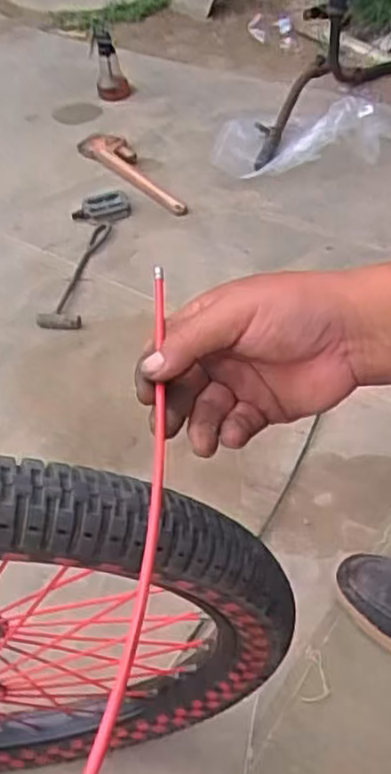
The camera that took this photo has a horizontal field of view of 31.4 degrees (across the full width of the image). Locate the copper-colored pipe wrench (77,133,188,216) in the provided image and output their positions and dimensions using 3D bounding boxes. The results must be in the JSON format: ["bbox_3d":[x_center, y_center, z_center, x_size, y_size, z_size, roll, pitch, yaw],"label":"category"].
[{"bbox_3d":[-0.130,-0.486,1.550,0.095,0.030,0.395,-32,52,-25],"label":"copper-colored pipe wrench"}]

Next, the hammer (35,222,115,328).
[{"bbox_3d":[-0.224,-0.212,1.300,0.082,0.027,0.292,3,46,7],"label":"hammer"}]

